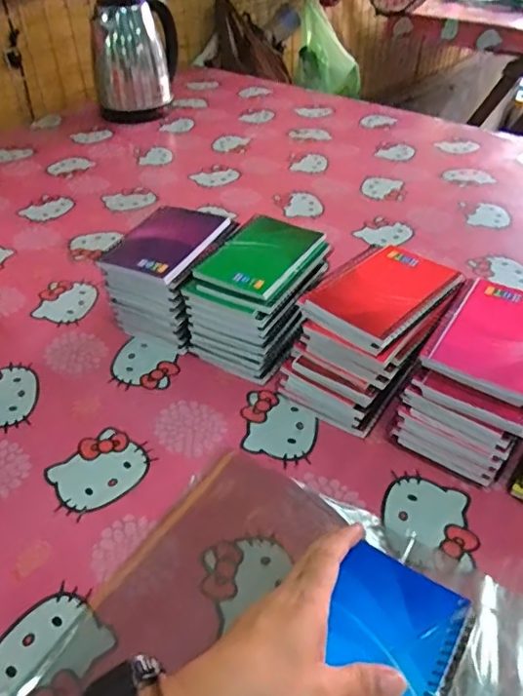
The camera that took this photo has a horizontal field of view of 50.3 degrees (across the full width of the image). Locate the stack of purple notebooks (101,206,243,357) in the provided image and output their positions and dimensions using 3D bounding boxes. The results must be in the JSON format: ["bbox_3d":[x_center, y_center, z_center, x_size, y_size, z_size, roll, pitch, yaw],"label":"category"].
[{"bbox_3d":[-0.096,-0.078,0.614,0.101,0.111,0.128,16,44,19],"label":"stack of purple notebooks"}]

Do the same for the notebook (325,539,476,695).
[{"bbox_3d":[0.064,0.187,0.313,0.076,0.014,0.137,20,46,22],"label":"notebook"}]

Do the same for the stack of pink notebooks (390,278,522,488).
[{"bbox_3d":[0.192,0.029,0.486,0.101,0.112,0.137,25,47,27],"label":"stack of pink notebooks"}]

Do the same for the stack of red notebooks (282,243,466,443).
[{"bbox_3d":[0.106,-0.012,0.536,0.111,0.114,0.148,26,47,28],"label":"stack of red notebooks"}]

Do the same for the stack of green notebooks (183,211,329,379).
[{"bbox_3d":[0.004,-0.050,0.582,0.106,0.113,0.132,20,45,22],"label":"stack of green notebooks"}]

